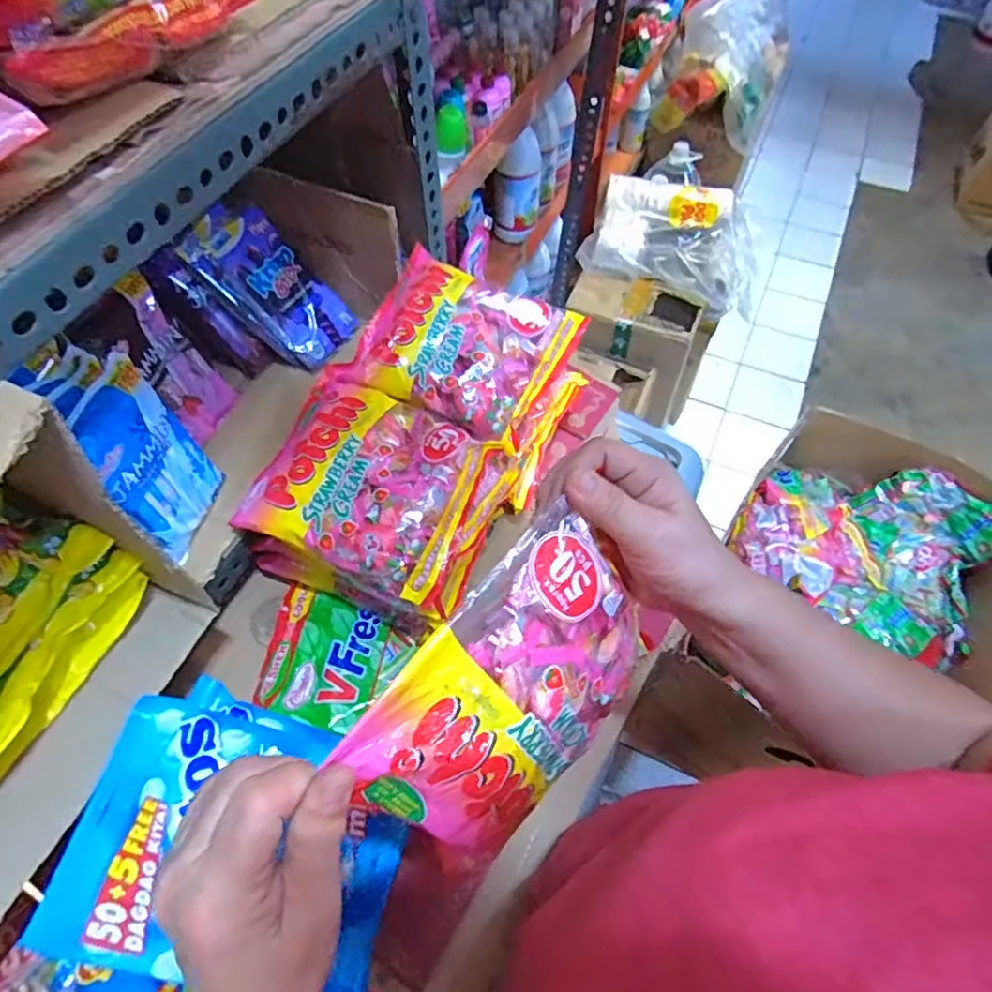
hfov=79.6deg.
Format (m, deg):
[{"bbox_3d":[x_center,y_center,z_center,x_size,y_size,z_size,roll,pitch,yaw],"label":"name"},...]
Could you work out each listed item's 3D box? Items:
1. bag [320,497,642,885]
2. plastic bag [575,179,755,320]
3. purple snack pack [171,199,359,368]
[{"bbox_3d":[0.013,0.100,0.300,0.157,0.129,0.023,-44,29,-23],"label":"bag"},{"bbox_3d":[0.411,-0.590,1.379,0.378,0.109,0.305,16,60,10],"label":"plastic bag"},{"bbox_3d":[-0.214,-0.200,0.573,0.156,0.019,0.085,47,63,-25],"label":"purple snack pack"}]

